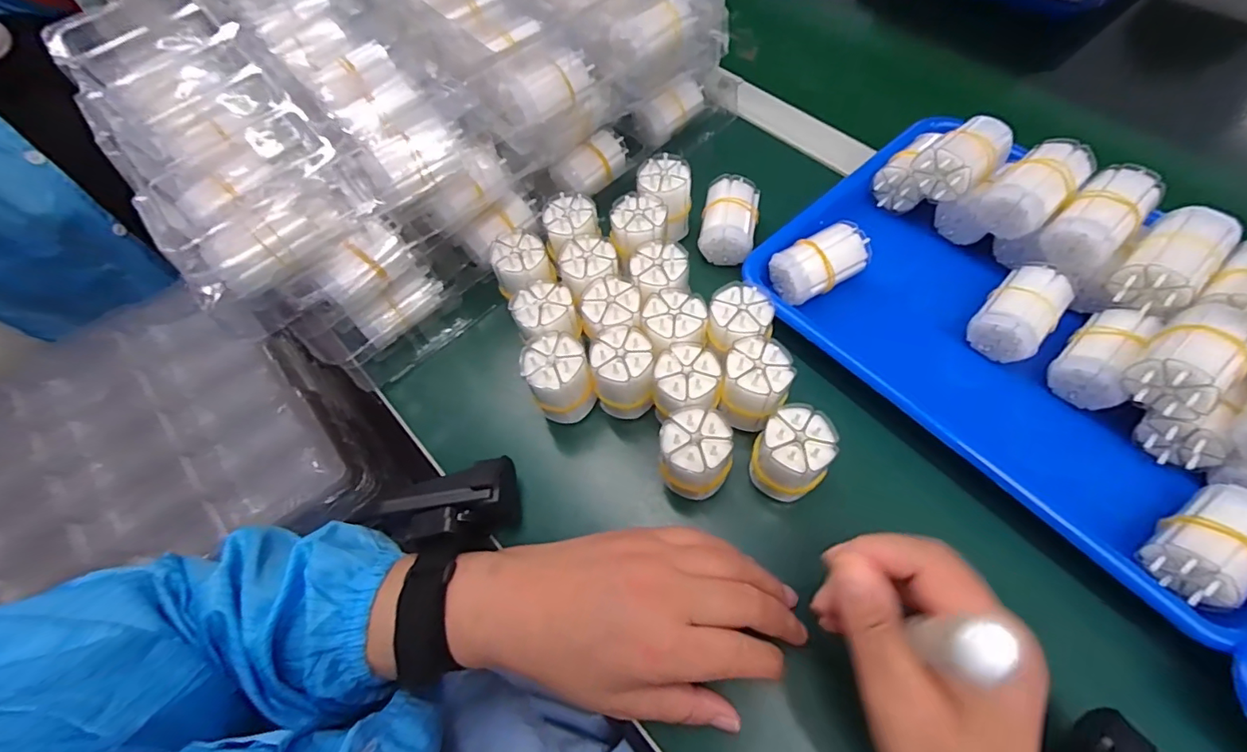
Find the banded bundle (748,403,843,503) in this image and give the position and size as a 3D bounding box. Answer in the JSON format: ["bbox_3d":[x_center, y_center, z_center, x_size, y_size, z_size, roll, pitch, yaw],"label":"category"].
[{"bbox_3d":[0.096,0.048,0.302,0.038,0.055,0.043,35,69,20],"label":"banded bundle"}]

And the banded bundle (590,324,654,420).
[{"bbox_3d":[0.000,-0.001,0.335,0.036,0.053,0.039,-6,61,1],"label":"banded bundle"}]

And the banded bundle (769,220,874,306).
[{"bbox_3d":[0.139,-0.079,0.367,0.066,0.031,0.037,-21,62,-7],"label":"banded bundle"}]

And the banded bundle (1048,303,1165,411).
[{"bbox_3d":[0.296,-0.012,0.322,0.056,0.040,0.037,-42,67,-17],"label":"banded bundle"}]

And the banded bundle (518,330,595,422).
[{"bbox_3d":[-0.042,0.003,0.339,0.038,0.056,0.039,-28,63,-11],"label":"banded bundle"}]

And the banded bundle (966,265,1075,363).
[{"bbox_3d":[0.259,-0.041,0.345,0.039,0.032,0.056,36,70,21],"label":"banded bundle"}]

